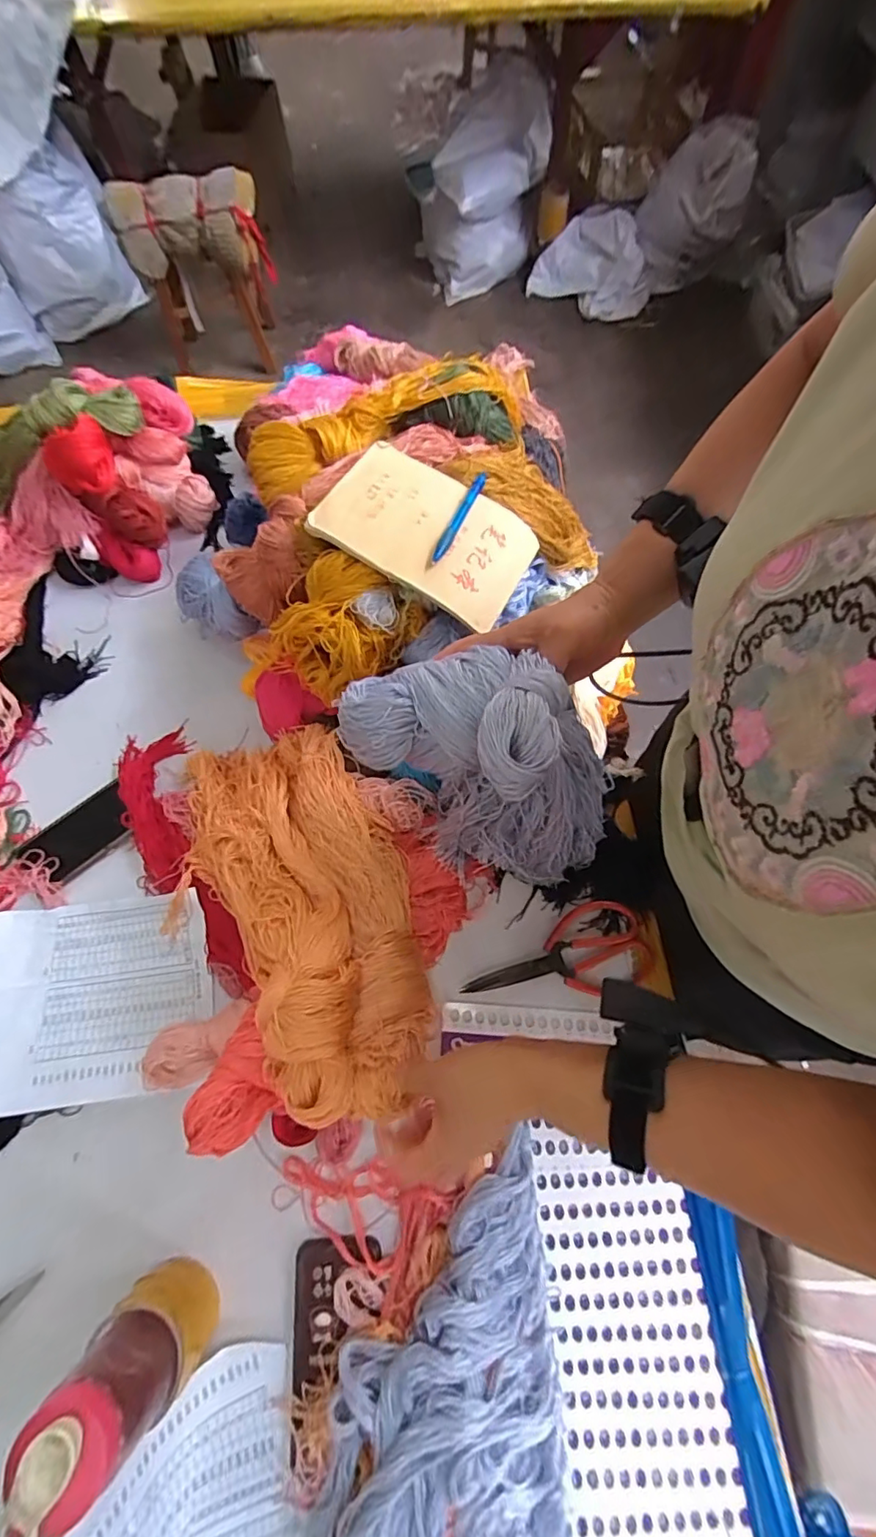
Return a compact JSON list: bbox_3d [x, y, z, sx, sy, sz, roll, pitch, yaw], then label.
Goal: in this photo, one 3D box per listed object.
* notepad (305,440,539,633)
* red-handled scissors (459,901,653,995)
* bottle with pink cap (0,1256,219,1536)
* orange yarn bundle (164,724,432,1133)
[{"bbox_3d":[-0.006,-0.245,0.554,0.201,0.023,0.156,30,64,-1],"label":"notepad"},{"bbox_3d":[0.127,0.207,0.601,0.200,0.013,0.087,-13,69,-4],"label":"red-handled scissors"},{"bbox_3d":[-0.233,0.453,0.413,0.064,0.185,0.082,-40,73,-14],"label":"bottle with pink cap"},{"bbox_3d":[-0.150,0.124,0.558,0.208,0.086,0.417,-27,58,-10],"label":"orange yarn bundle"}]

